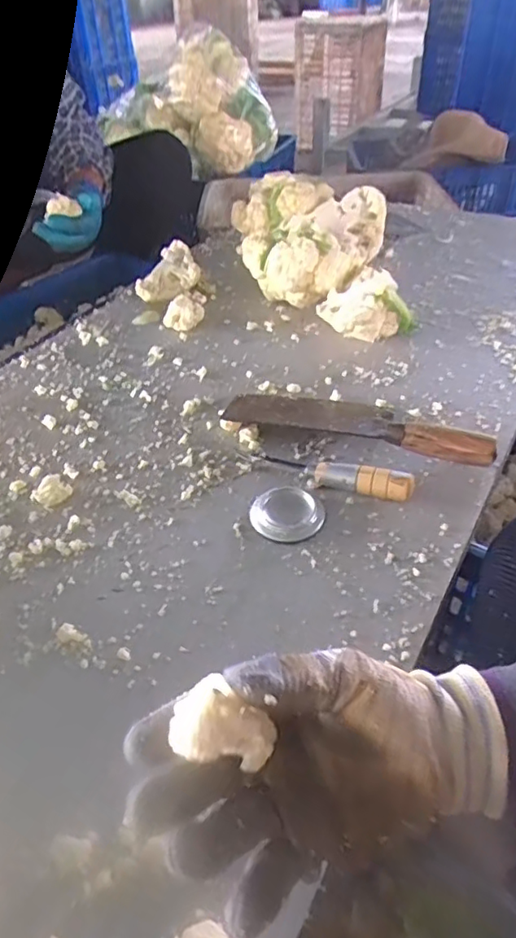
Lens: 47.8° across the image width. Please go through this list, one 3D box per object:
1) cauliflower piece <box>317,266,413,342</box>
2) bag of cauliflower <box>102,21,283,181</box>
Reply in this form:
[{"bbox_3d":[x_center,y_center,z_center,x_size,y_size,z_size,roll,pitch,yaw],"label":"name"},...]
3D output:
[{"bbox_3d":[0.132,-0.205,0.728,0.097,0.071,0.095,-20,43,-17],"label":"cauliflower piece"},{"bbox_3d":[-0.176,-0.872,1.392,0.387,0.261,0.170,14,45,20],"label":"bag of cauliflower"}]

